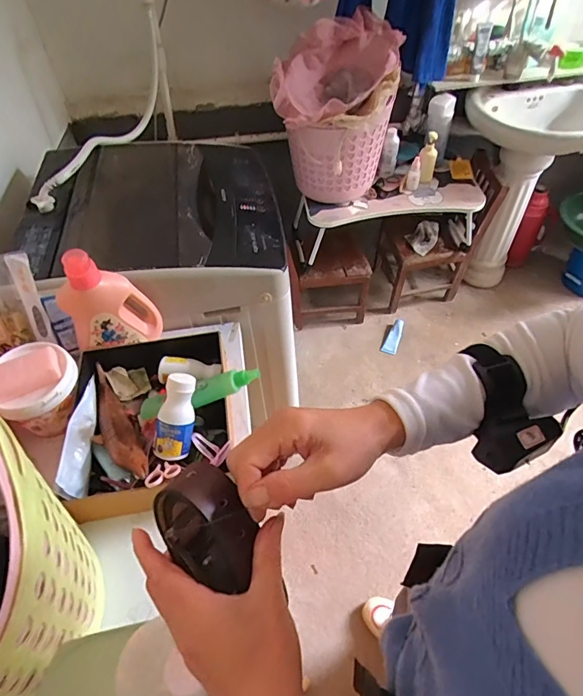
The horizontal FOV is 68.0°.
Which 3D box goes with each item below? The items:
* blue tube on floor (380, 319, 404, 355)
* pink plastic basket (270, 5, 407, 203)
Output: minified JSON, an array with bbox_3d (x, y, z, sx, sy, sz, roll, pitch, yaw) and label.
[{"bbox_3d":[0.431,-0.050,1.806,0.058,0.028,0.161,21,72,18],"label":"blue tube on floor"},{"bbox_3d":[0.134,-0.726,1.375,0.365,0.447,0.365,5,51,7],"label":"pink plastic basket"}]

